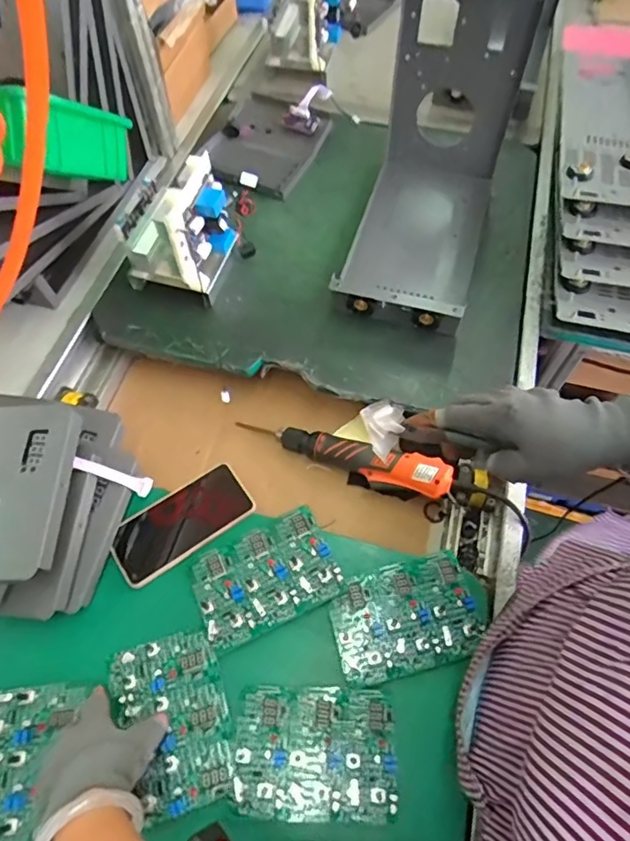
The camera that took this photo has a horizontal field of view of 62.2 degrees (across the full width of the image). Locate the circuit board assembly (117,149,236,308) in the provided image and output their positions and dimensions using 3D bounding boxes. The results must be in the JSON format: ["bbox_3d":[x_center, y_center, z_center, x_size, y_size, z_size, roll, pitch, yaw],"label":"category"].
[{"bbox_3d":[-0.189,-0.264,0.719,0.137,0.149,0.129,16,66,9],"label":"circuit board assembly"}]

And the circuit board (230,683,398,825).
[{"bbox_3d":[-0.002,0.301,0.479,0.145,0.005,0.101,2,61,2],"label":"circuit board"}]

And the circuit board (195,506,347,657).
[{"bbox_3d":[-0.053,0.163,0.551,0.146,0.012,0.098,-24,64,-12],"label":"circuit board"}]

